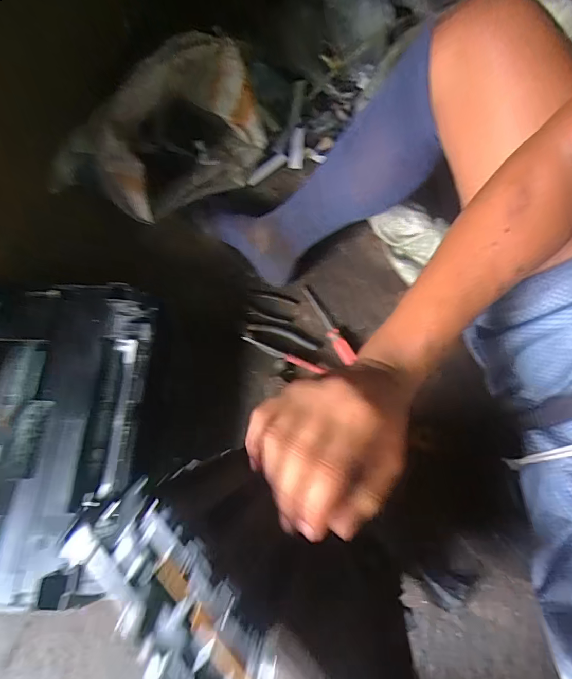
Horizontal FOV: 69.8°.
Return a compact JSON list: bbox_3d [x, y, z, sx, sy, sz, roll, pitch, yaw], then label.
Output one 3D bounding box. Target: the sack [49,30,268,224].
[{"bbox_3d":[-0.257,-0.404,0.784,0.392,0.220,0.241,-36,71,-15],"label":"sack"}]

